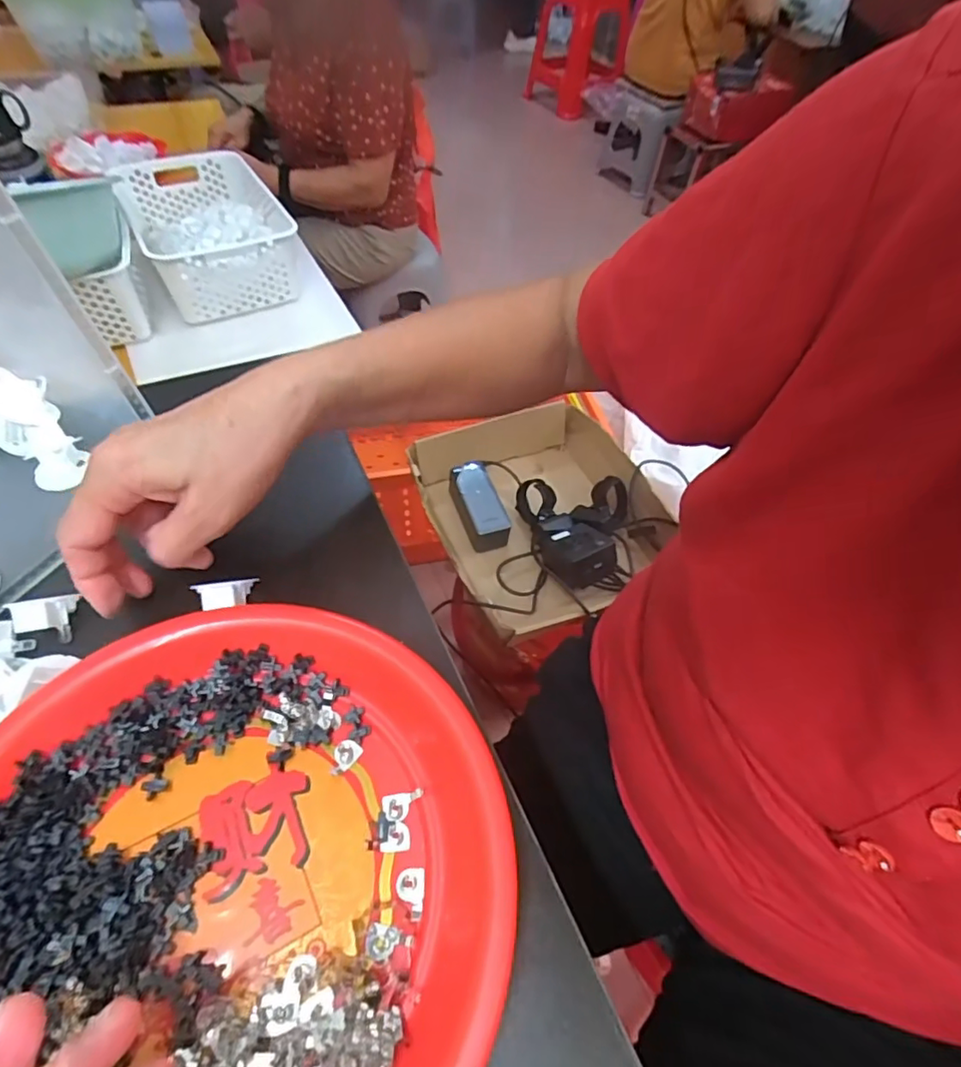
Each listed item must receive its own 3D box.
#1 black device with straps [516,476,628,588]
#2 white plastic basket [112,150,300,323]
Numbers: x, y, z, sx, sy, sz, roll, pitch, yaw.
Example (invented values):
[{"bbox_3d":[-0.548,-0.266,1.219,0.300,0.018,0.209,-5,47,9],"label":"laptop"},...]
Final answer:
[{"bbox_3d":[0.134,-0.001,0.805,0.157,0.068,0.187,5,53,-2],"label":"black device with straps"},{"bbox_3d":[-0.437,-0.485,0.915,0.205,0.115,0.321,-25,59,-21],"label":"white plastic basket"}]

